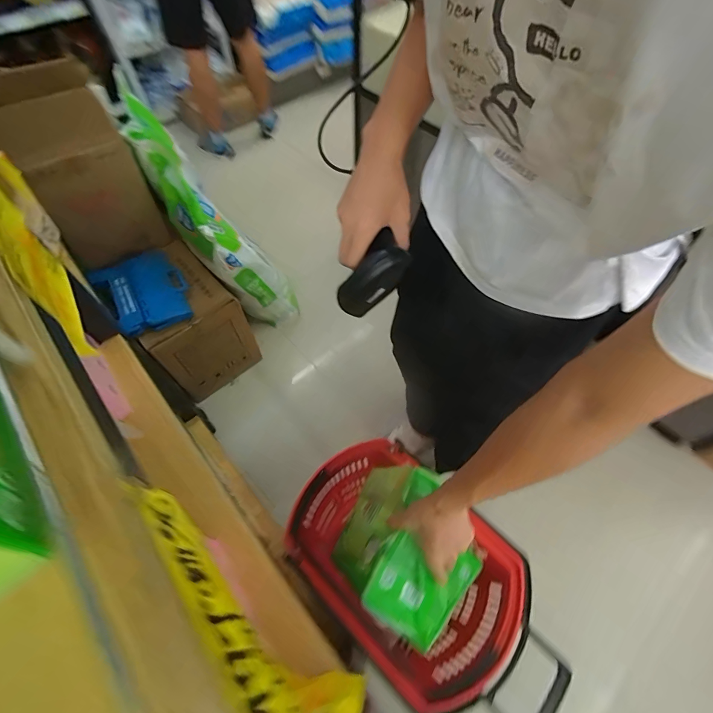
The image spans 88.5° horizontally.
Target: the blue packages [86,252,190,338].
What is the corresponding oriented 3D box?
[{"bbox_3d":[-0.590,-0.185,1.025,0.198,0.077,0.238,-35,65,-19],"label":"blue packages"}]

